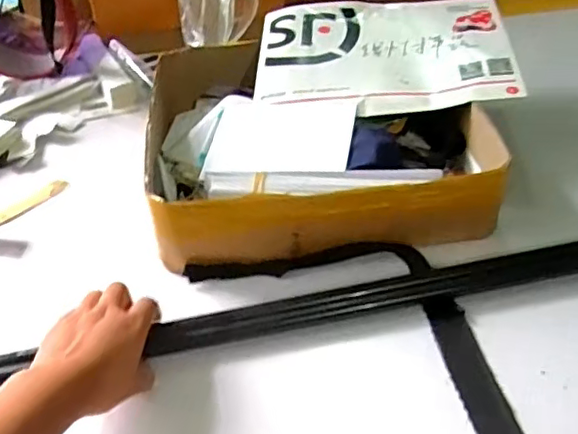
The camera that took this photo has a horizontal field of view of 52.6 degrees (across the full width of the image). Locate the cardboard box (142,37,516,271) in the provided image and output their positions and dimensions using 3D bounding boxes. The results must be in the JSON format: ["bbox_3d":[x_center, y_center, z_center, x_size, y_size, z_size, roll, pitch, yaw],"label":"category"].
[{"bbox_3d":[0.024,-0.098,0.711,0.360,0.087,0.365,-6,38,-3],"label":"cardboard box"}]

